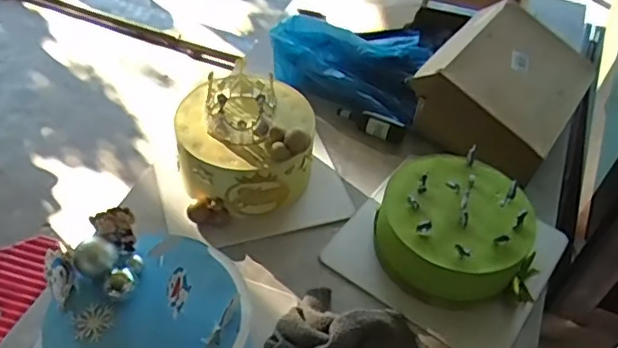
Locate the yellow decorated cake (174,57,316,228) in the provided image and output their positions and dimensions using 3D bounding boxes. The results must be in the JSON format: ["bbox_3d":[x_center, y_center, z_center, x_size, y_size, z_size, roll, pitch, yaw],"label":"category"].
[{"bbox_3d":[-0.091,-0.047,0.848,0.188,0.149,0.174,3,47,-3],"label":"yellow decorated cake"}]

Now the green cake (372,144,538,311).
[{"bbox_3d":[0.196,0.077,0.791,0.192,0.109,0.188,-3,48,-8],"label":"green cake"}]

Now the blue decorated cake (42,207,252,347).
[{"bbox_3d":[-0.173,0.174,0.644,0.206,0.131,0.213,4,45,-4],"label":"blue decorated cake"}]

